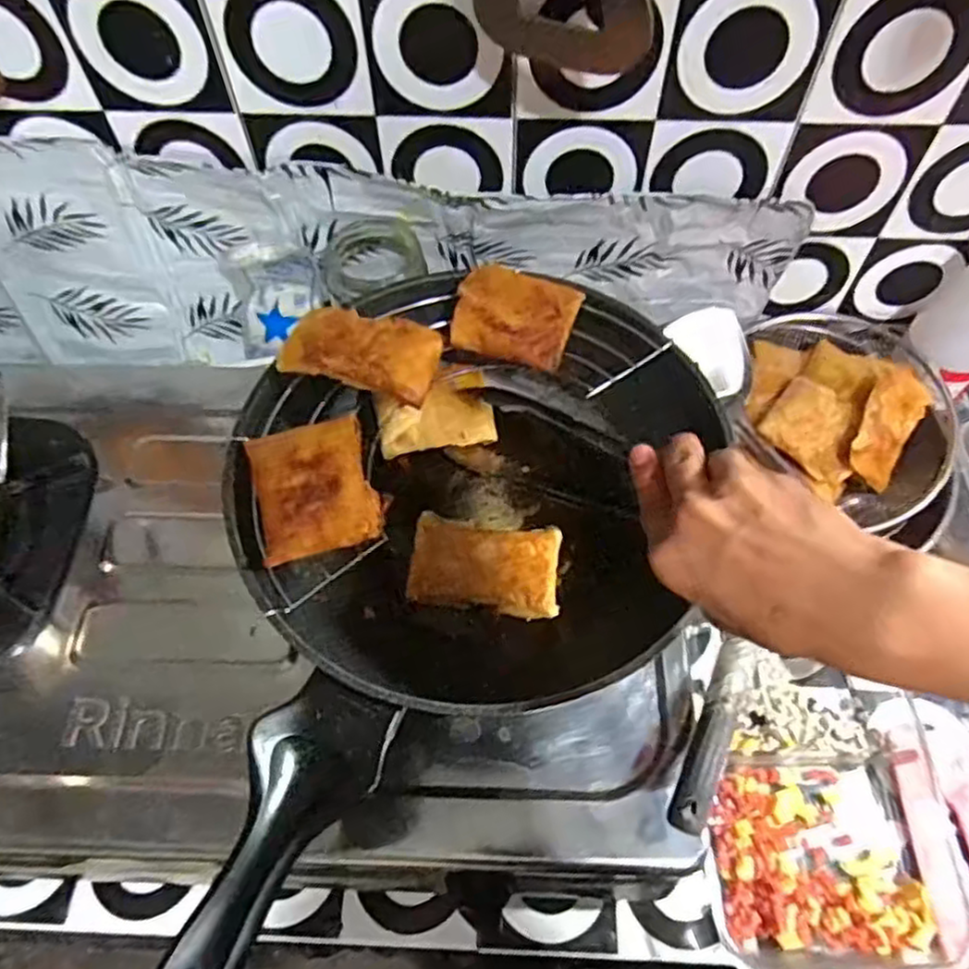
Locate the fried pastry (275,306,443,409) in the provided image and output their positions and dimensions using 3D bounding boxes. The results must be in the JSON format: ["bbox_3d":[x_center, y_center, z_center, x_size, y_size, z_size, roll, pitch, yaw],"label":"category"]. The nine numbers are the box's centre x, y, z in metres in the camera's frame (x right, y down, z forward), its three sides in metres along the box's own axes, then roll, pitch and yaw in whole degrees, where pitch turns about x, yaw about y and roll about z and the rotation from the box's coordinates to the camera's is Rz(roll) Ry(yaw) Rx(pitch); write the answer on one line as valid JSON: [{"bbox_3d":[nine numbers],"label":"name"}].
[{"bbox_3d":[-0.078,-0.086,0.458,0.095,0.014,0.056,11,61,7],"label":"fried pastry"}]

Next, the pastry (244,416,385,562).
[{"bbox_3d":[-0.098,0.001,0.412,0.066,0.012,0.082,-14,61,-7],"label":"pastry"}]

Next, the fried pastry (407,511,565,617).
[{"bbox_3d":[0.000,0.055,0.480,0.098,0.022,0.060,8,61,5],"label":"fried pastry"}]

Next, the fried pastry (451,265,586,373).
[{"bbox_3d":[0.020,-0.111,0.468,0.076,0.014,0.066,15,61,9],"label":"fried pastry"}]

